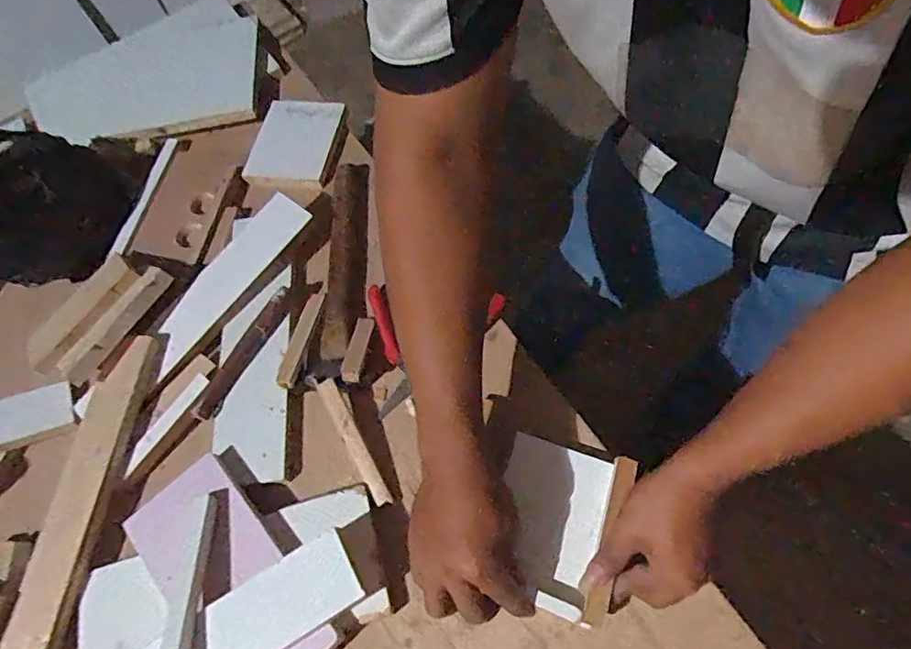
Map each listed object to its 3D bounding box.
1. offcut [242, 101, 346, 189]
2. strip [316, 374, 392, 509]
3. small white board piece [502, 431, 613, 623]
[{"bbox_3d":[-0.212,-0.246,0.767,0.111,0.021,0.139,3,64,9],"label":"offcut"},{"bbox_3d":[-0.102,0.116,0.571,0.017,0.023,0.138,-28,69,-11],"label":"strip"},{"bbox_3d":[0.081,0.176,0.511,0.093,0.009,0.137,15,65,14],"label":"small white board piece"}]

